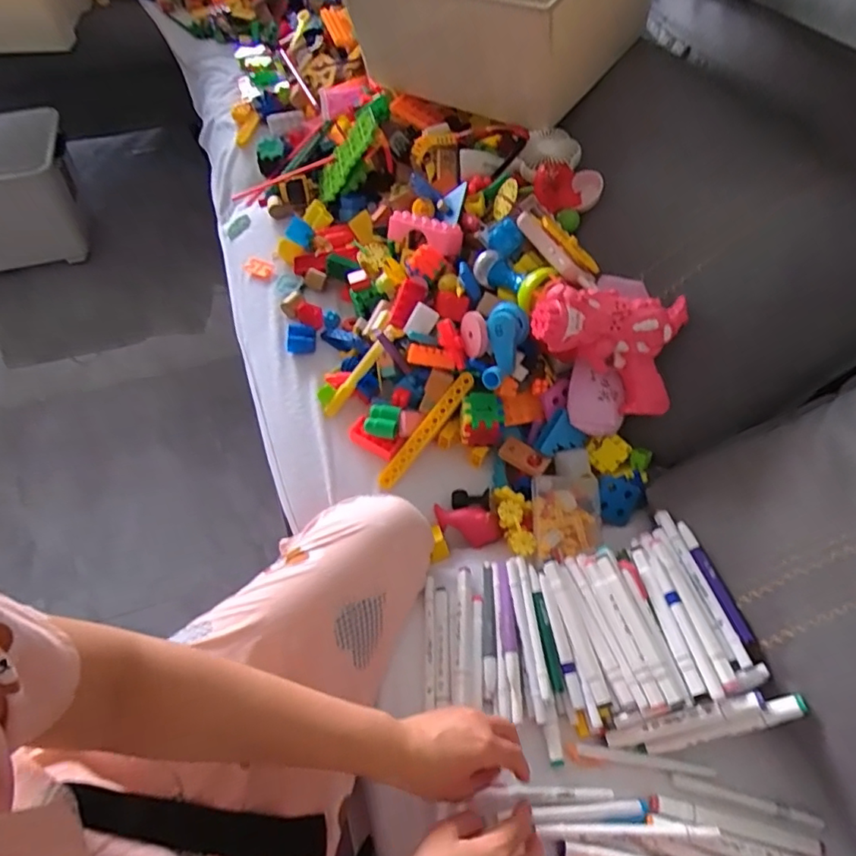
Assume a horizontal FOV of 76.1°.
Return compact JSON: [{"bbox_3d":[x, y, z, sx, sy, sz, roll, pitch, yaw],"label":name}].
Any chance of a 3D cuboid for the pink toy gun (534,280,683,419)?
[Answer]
[{"bbox_3d":[0.212,-0.089,0.639,0.192,0.138,0.048,2,16,-13],"label":"pink toy gun"}]

